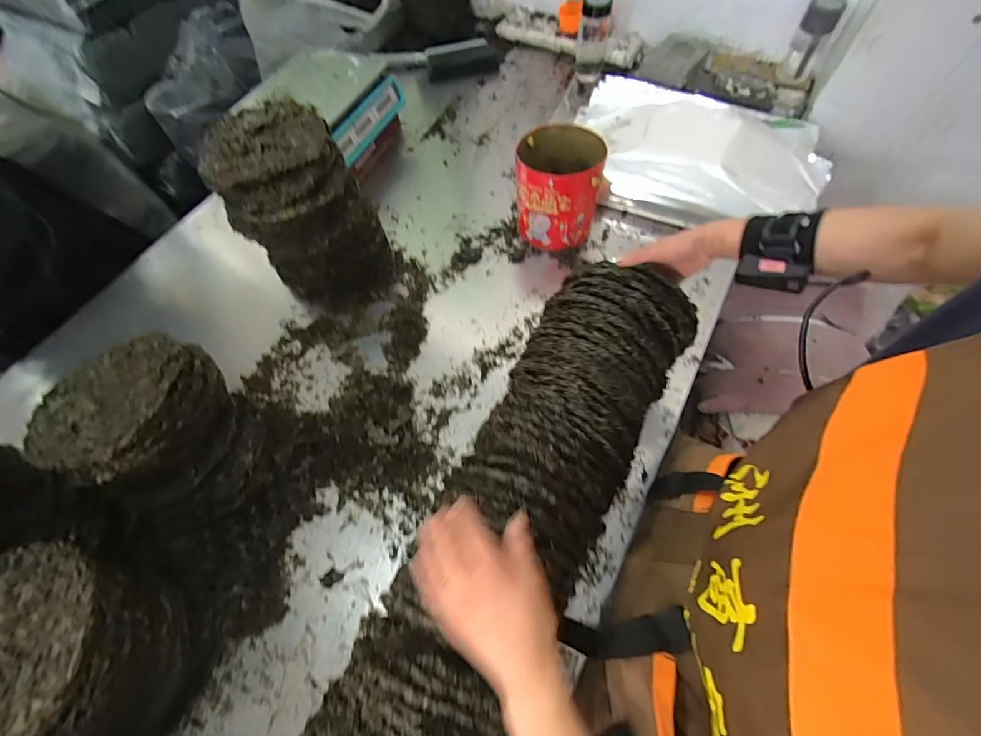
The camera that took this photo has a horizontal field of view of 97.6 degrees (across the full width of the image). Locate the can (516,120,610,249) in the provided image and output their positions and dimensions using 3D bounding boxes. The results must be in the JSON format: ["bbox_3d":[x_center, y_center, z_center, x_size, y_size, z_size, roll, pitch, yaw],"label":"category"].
[{"bbox_3d":[0.136,-0.368,0.879,0.157,0.192,0.146,-1,62,2],"label":"can"}]

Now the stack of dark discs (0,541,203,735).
[{"bbox_3d":[-0.500,0.347,0.515,0.204,0.216,0.224,14,64,10],"label":"stack of dark discs"}]

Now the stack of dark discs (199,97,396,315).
[{"bbox_3d":[-0.322,-0.272,0.793,0.238,0.321,0.207,-21,63,-8],"label":"stack of dark discs"}]

